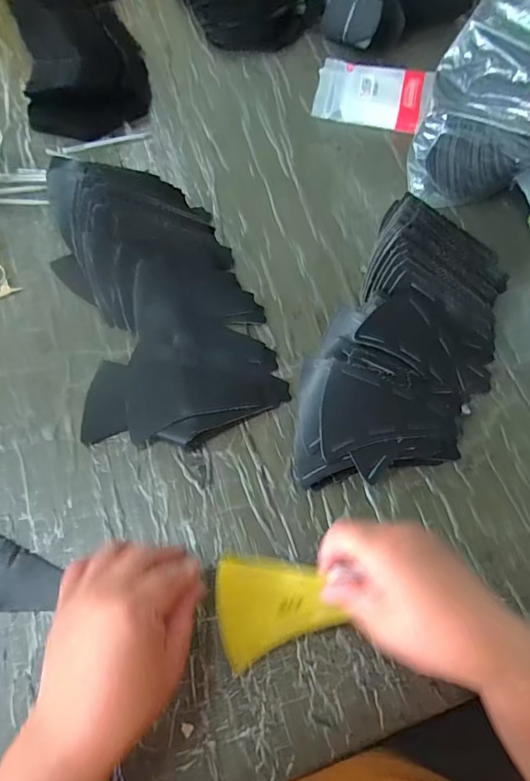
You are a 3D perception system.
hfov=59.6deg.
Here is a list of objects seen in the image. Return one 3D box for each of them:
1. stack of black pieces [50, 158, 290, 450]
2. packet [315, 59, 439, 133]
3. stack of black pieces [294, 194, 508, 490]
[{"bbox_3d":[-0.108,-0.106,0.461,0.193,0.060,0.322,-15,66,-12],"label":"stack of black pieces"},{"bbox_3d":[0.147,-0.410,0.637,0.149,0.013,0.108,14,75,6],"label":"packet"},{"bbox_3d":[0.142,-0.044,0.443,0.159,0.087,0.310,25,61,11],"label":"stack of black pieces"}]

